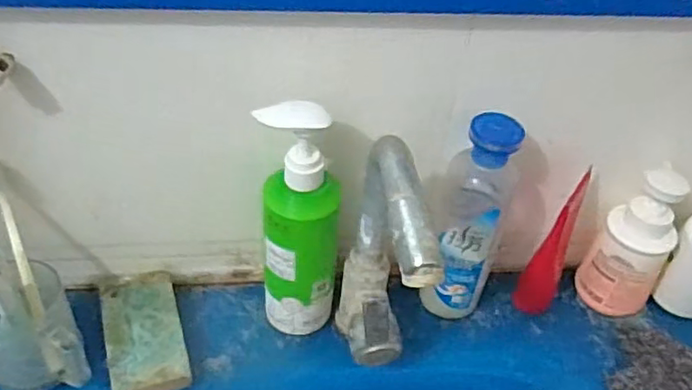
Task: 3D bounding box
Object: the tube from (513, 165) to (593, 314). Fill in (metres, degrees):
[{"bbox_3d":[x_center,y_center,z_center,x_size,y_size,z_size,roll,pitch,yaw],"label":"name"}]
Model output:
[{"bbox_3d":[0.204,0.052,0.617,0.040,0.151,0.050,24,46,19],"label":"tube"}]

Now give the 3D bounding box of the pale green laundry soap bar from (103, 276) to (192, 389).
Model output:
[{"bbox_3d":[-0.188,0.132,0.588,0.066,0.027,0.122,-11,45,-18],"label":"pale green laundry soap bar"}]

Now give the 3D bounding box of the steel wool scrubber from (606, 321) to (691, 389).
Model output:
[{"bbox_3d":[0.301,0.173,0.603,0.098,0.039,0.082,27,46,22],"label":"steel wool scrubber"}]

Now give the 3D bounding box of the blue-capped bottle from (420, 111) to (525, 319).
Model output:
[{"bbox_3d":[0.113,0.027,0.576,0.062,0.217,0.047,17,44,12],"label":"blue-capped bottle"}]

